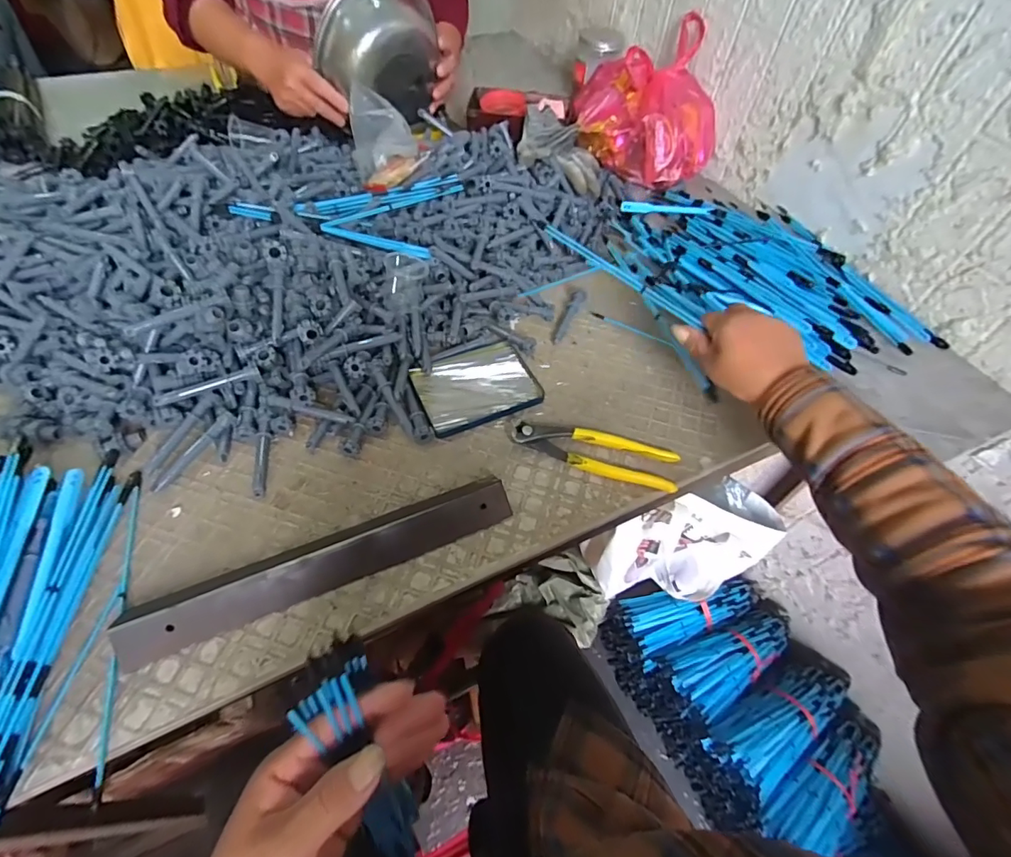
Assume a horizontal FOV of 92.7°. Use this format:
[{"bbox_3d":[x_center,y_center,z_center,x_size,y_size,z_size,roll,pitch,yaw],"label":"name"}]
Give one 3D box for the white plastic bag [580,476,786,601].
[{"bbox_3d":[0.311,0.220,0.864,0.244,0.256,0.169,-15,57,-14],"label":"white plastic bag"}]

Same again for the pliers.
[{"bbox_3d":[0.089,0.022,0.491,0.166,0.015,0.049,16,55,7],"label":"pliers"}]

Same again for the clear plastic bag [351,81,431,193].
[{"bbox_3d":[-0.157,-0.387,0.660,0.095,0.097,0.114,-9,55,-11],"label":"clear plastic bag"}]

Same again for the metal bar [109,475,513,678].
[{"bbox_3d":[-0.148,0.108,0.407,0.316,0.026,0.046,-18,57,-17],"label":"metal bar"}]

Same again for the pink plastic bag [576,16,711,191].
[{"bbox_3d":[0.238,-0.530,0.792,0.234,0.153,0.188,15,54,7],"label":"pink plastic bag"}]

